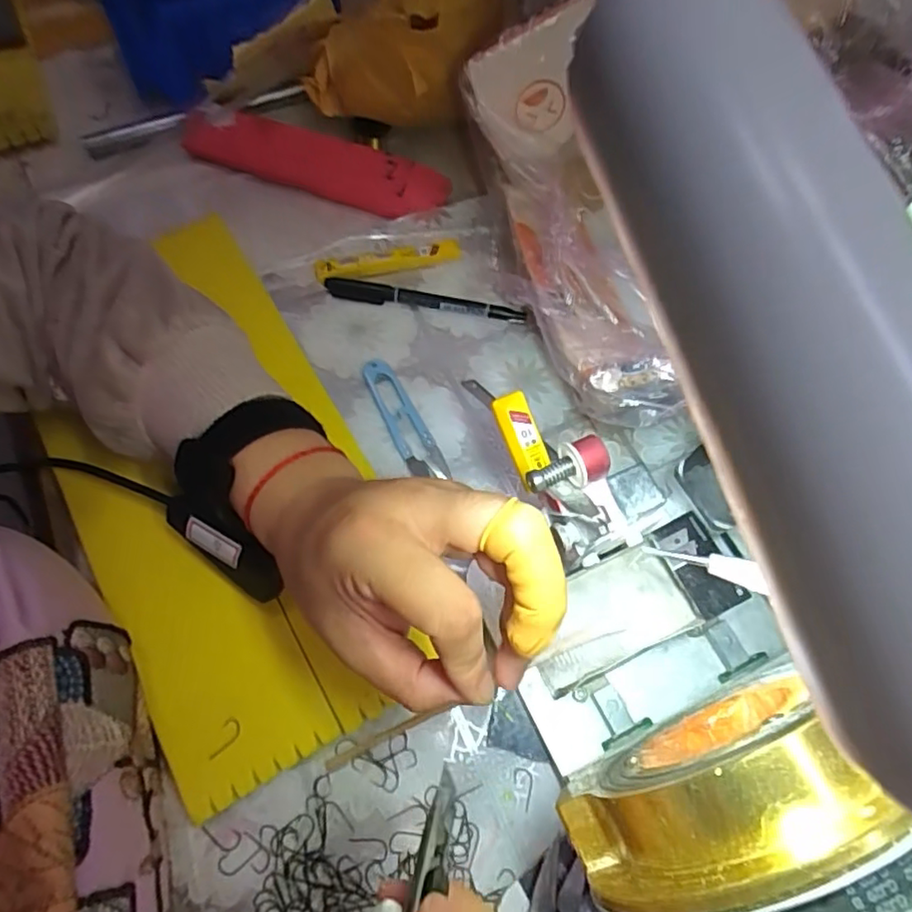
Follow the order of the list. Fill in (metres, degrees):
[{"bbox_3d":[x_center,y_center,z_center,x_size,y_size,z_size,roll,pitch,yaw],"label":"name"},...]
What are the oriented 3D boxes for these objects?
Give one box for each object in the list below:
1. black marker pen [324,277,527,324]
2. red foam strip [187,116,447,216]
[{"bbox_3d":[-0.022,-0.108,0.424,0.140,0.008,0.014,10,68,2],"label":"black marker pen"},{"bbox_3d":[-0.110,-0.227,0.472,0.213,0.018,0.041,19,68,6],"label":"red foam strip"}]

